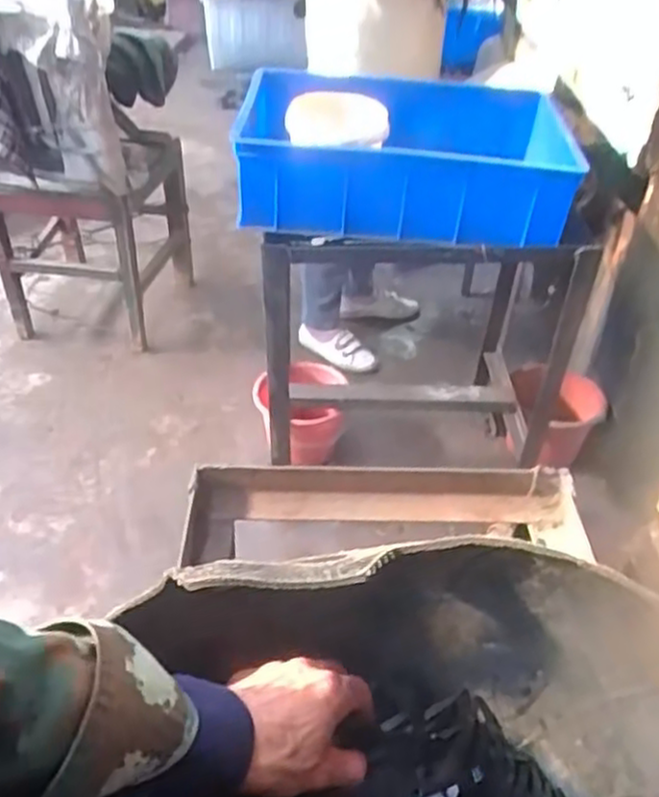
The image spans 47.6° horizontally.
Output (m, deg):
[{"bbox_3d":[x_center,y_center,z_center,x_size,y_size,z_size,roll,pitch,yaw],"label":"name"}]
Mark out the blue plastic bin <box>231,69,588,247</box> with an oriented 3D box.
[{"bbox_3d":[0.115,-0.402,1.210,0.480,0.138,0.367,1,38,0],"label":"blue plastic bin"}]

